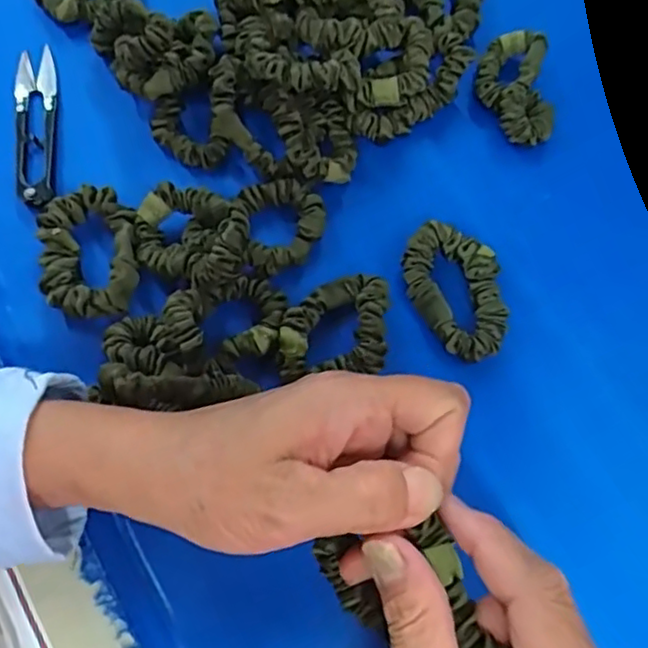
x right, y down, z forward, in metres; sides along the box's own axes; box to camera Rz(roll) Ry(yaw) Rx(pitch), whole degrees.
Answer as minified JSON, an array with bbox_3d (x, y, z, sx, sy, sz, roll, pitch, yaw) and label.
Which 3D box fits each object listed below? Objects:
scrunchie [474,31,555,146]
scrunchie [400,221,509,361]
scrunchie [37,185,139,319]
[{"bbox_3d":[0.104,-0.132,0.358,0.039,0.018,0.065,-3,72,-4],"label":"scrunchie"},{"bbox_3d":[0.069,-0.018,0.330,0.042,0.016,0.071,-28,76,-11],"label":"scrunchie"},{"bbox_3d":[-0.118,-0.036,0.322,0.045,0.015,0.068,-5,73,-4],"label":"scrunchie"}]

